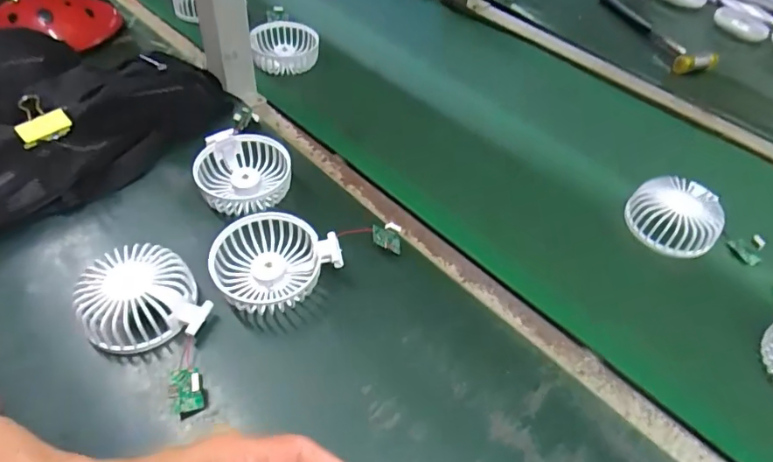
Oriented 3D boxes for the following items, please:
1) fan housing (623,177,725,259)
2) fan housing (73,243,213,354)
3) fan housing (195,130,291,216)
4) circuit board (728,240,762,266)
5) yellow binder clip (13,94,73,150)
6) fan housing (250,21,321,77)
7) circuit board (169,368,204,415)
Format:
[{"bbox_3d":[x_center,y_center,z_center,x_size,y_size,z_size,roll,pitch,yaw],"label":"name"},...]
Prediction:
[{"bbox_3d":[0.297,-0.018,0.508,0.085,0.038,0.080,35,55,22],"label":"fan housing"},{"bbox_3d":[-0.192,0.049,0.393,0.090,0.038,0.083,-12,52,-16],"label":"fan housing"},{"bbox_3d":[-0.140,-0.057,0.495,0.087,0.039,0.084,3,49,-3],"label":"fan housing"},{"bbox_3d":[0.366,0.021,0.506,0.015,0.004,0.032,-19,54,-21],"label":"circuit board"},{"bbox_3d":[-0.308,-0.099,0.441,0.042,0.040,0.021,-34,60,-29],"label":"yellow binder clip"},{"bbox_3d":[-0.136,-0.242,0.666,0.089,0.043,0.076,-2,50,-8],"label":"fan housing"},{"bbox_3d":[-0.145,0.115,0.356,0.024,0.006,0.029,-10,77,6],"label":"circuit board"}]

